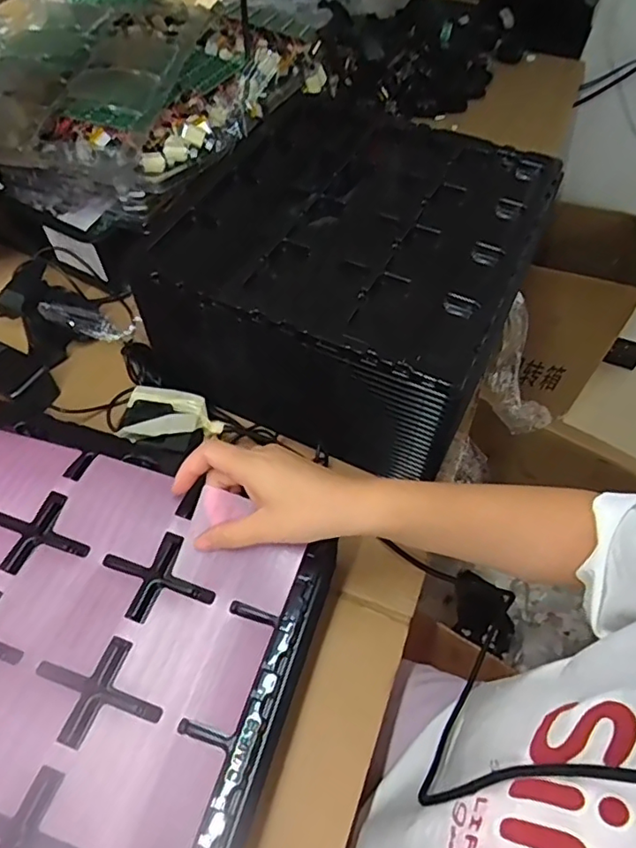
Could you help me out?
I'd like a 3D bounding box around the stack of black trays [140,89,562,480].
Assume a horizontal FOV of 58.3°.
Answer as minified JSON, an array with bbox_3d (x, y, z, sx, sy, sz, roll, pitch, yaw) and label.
[{"bbox_3d":[0.032,-0.174,0.645,0.357,0.167,0.371,23,57,12],"label":"stack of black trays"}]

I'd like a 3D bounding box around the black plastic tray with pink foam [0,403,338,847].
[{"bbox_3d":[-0.189,0.157,0.383,0.341,0.022,0.348,16,56,8],"label":"black plastic tray with pink foam"}]

